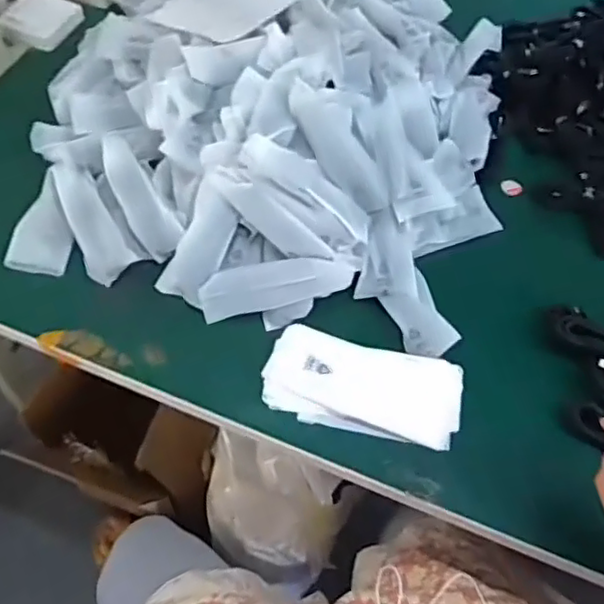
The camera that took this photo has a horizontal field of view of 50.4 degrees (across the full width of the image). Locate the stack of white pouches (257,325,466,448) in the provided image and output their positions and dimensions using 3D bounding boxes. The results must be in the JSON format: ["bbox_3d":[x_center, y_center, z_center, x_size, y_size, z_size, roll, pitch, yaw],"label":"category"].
[{"bbox_3d":[0.059,0.081,0.612,0.181,0.024,0.082,13,58,6],"label":"stack of white pouches"}]

